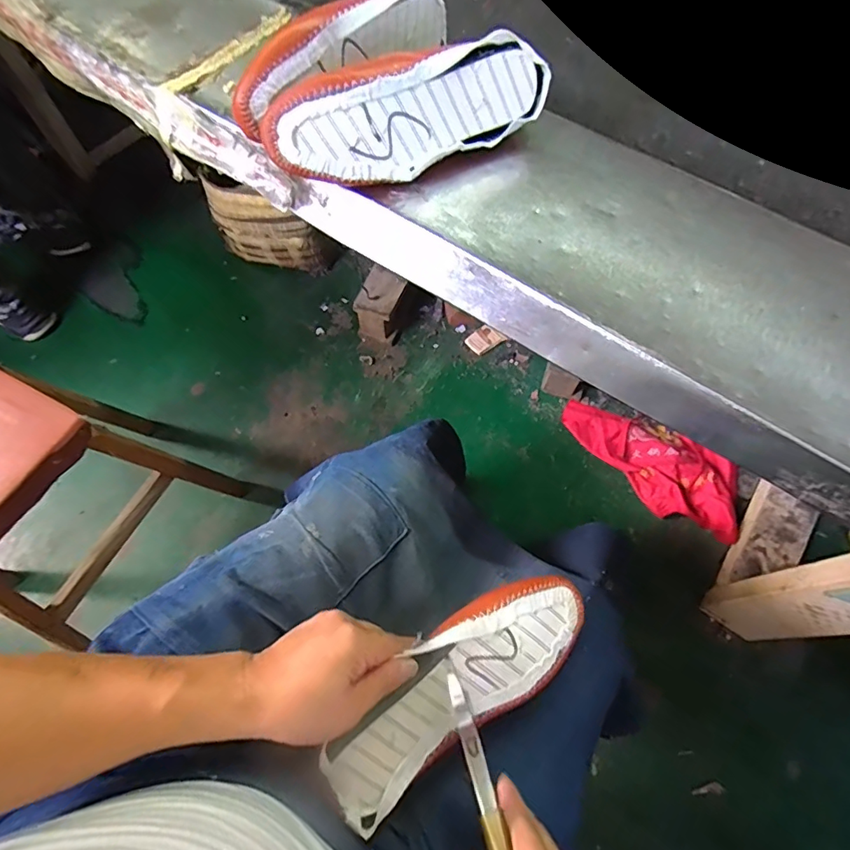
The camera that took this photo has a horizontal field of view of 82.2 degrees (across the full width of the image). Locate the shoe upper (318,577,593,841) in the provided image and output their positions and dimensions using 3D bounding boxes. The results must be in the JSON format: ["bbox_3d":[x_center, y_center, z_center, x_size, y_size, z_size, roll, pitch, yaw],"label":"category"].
[{"bbox_3d":[0.029,0.204,0.385,0.244,0.047,0.083,-35,70,-17],"label":"shoe upper"}]

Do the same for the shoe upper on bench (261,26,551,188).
[{"bbox_3d":[-0.018,-0.291,0.457,0.257,0.092,0.059,-19,36,-7],"label":"shoe upper on bench"}]

